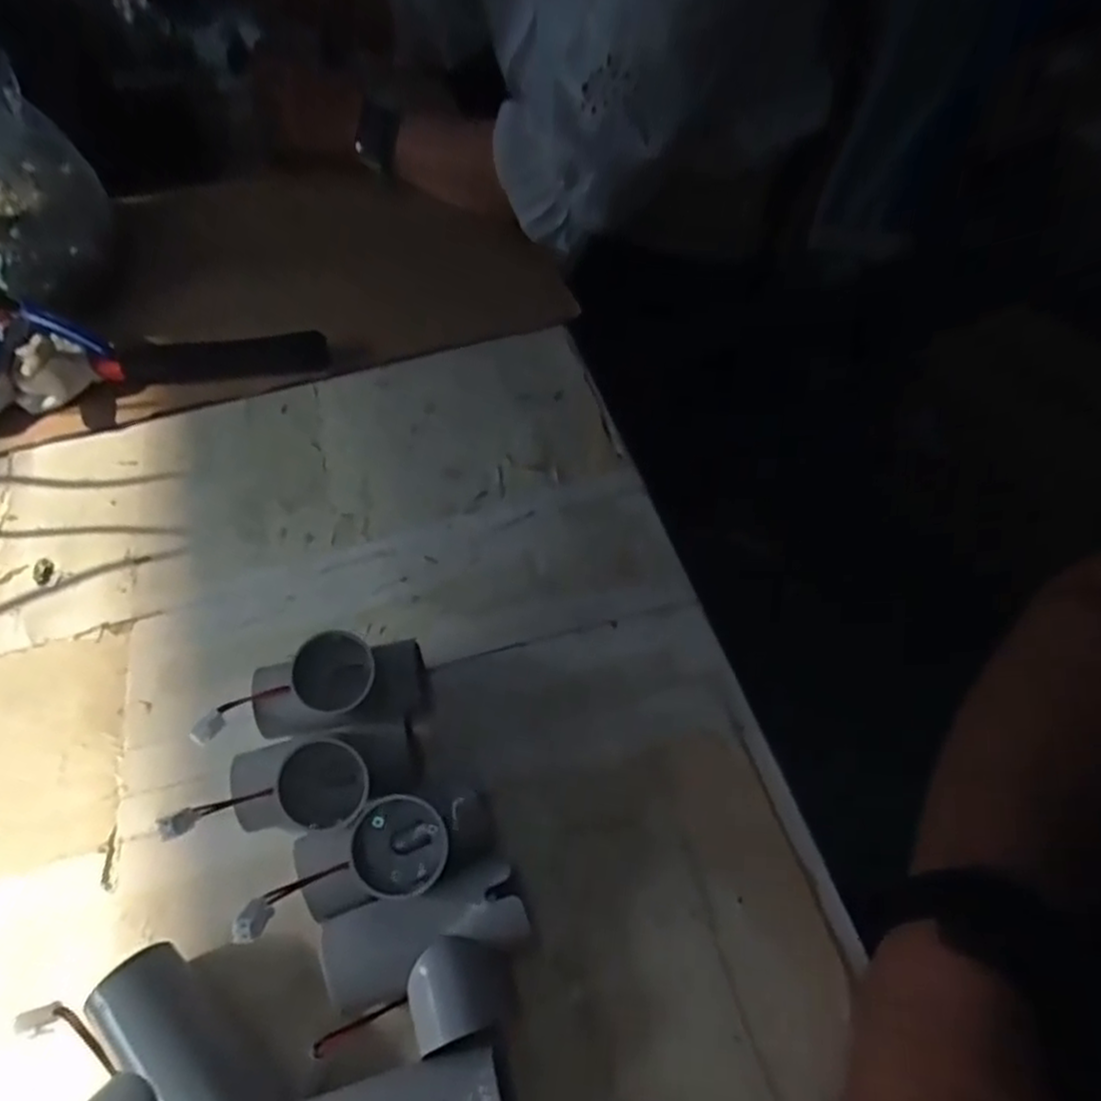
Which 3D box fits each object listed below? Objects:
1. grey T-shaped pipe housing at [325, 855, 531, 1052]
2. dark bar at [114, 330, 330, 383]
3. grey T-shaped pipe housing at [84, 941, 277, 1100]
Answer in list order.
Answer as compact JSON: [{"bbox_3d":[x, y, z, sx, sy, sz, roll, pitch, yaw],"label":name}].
[{"bbox_3d":[-0.042,0.154,0.272,0.071,0.034,0.050,-16,54,-9],"label":"grey T-shaped pipe housing"},{"bbox_3d":[-0.224,-0.132,0.504,0.138,0.025,0.015,-4,53,-1],"label":"dark bar"},{"bbox_3d":[-0.135,0.186,0.253,0.076,0.033,0.053,35,62,25],"label":"grey T-shaped pipe housing"}]

